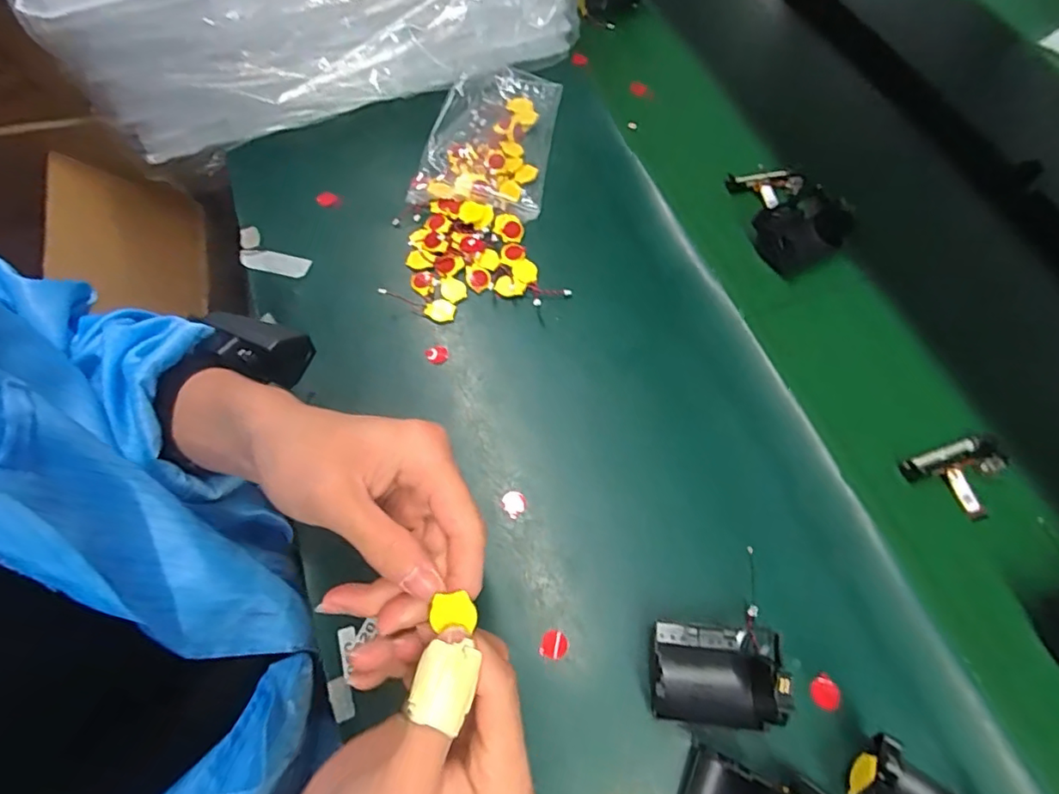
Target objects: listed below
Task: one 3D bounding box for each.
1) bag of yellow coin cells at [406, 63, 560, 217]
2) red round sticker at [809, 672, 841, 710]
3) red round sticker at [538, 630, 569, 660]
[{"bbox_3d":[-0.036,-0.240,0.520,0.111,0.018,0.164,10,64,5],"label":"bag of yellow coin cells"},{"bbox_3d":[0.175,0.175,0.331,0.016,0.004,0.019,15,65,21],"label":"red round sticker"},{"bbox_3d":[0.016,0.153,0.344,0.017,0.006,0.016,0,64,0],"label":"red round sticker"}]

